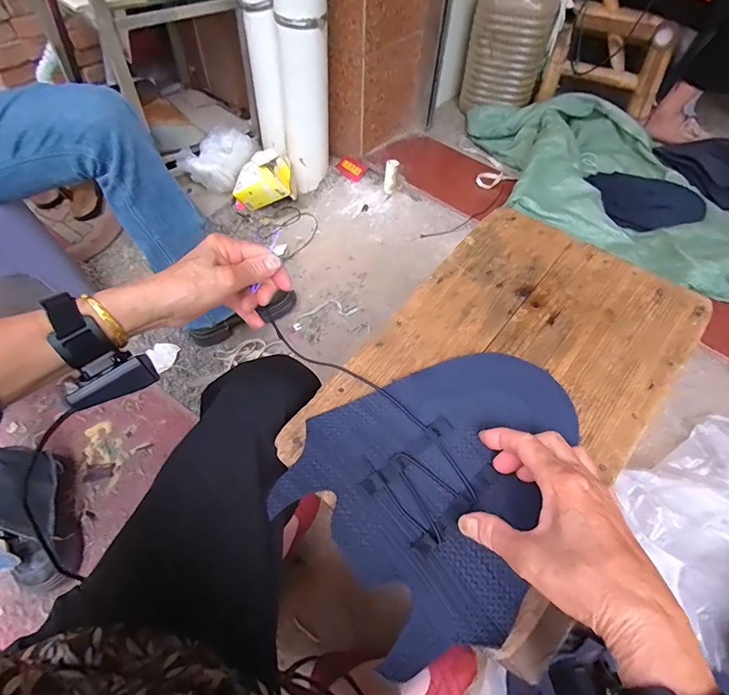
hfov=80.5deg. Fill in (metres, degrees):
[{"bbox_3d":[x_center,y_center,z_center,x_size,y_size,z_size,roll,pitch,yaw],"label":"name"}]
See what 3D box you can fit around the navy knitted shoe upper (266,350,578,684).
[{"bbox_3d":[0.066,0.096,0.352,0.243,0.009,0.198,-39,63,-17],"label":"navy knitted shoe upper"}]

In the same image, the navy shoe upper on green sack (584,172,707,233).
[{"bbox_3d":[0.684,-0.351,1.045,0.279,0.048,0.198,19,57,10],"label":"navy shoe upper on green sack"}]

